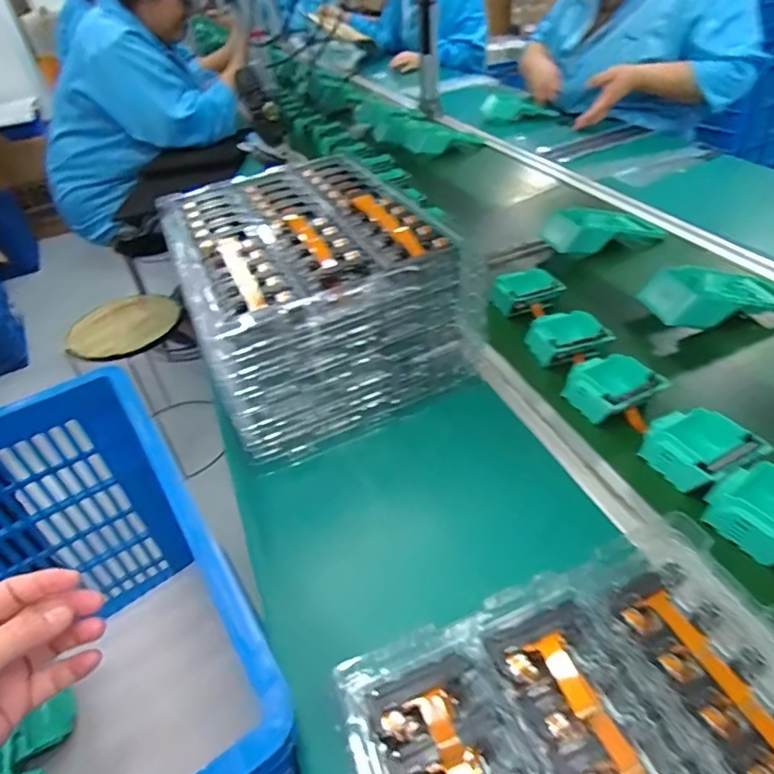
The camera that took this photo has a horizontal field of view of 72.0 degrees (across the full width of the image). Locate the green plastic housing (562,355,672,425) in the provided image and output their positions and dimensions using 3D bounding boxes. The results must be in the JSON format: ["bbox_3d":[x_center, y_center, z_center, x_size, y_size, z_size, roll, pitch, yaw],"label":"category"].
[{"bbox_3d":[0.240,0.000,0.569,0.077,0.035,0.080,-21,41,-15],"label":"green plastic housing"}]

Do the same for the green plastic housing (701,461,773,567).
[{"bbox_3d":[0.317,0.104,0.438,0.072,0.043,0.078,-24,42,-18],"label":"green plastic housing"}]

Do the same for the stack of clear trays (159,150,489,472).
[{"bbox_3d":[-0.097,-0.124,0.653,0.274,0.160,0.366,-22,41,-15],"label":"stack of clear trays"}]

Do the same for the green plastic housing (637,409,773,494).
[{"bbox_3d":[0.285,0.058,0.495,0.082,0.039,0.080,-21,41,-15],"label":"green plastic housing"}]

